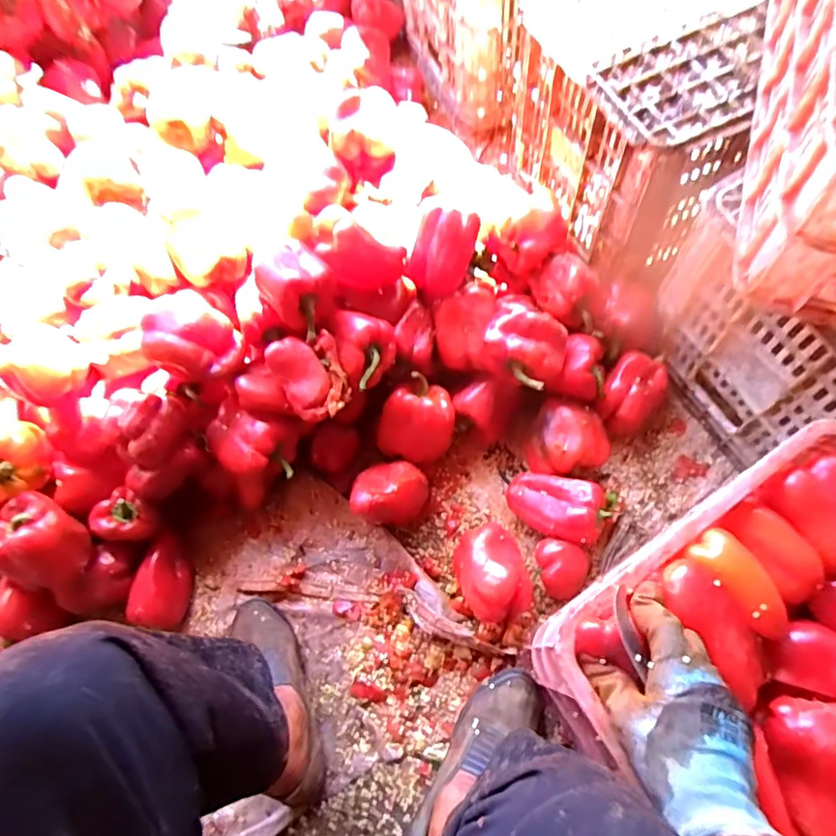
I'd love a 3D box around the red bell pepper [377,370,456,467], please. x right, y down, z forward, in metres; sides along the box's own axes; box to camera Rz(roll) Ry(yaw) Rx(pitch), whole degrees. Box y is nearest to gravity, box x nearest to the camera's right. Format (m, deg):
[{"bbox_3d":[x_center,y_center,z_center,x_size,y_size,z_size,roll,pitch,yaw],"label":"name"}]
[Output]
[{"bbox_3d":[-0.001,0.006,0.801,0.106,0.103,0.103,10,71,8],"label":"red bell pepper"}]

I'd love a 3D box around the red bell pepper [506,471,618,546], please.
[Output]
[{"bbox_3d":[0.189,0.123,0.755,0.142,0.080,0.082,9,71,8],"label":"red bell pepper"}]

